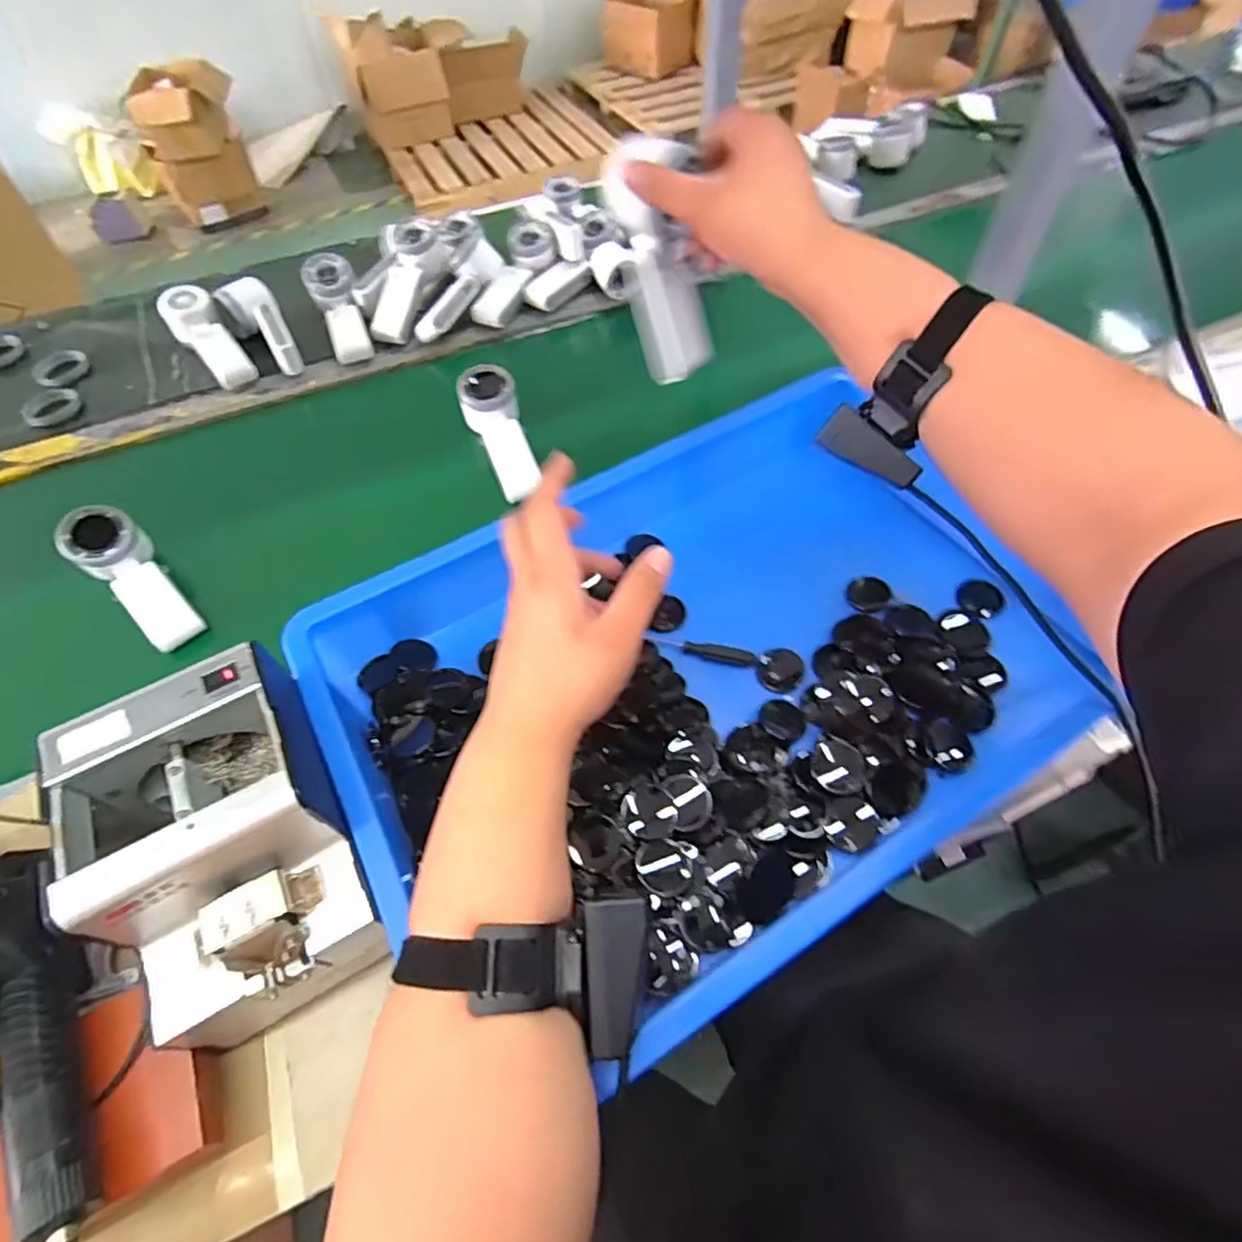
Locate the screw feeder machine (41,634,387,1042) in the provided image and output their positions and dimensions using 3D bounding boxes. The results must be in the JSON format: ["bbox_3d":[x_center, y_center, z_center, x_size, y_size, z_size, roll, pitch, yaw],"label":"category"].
[{"bbox_3d":[-0.237,0.135,0.391,0.128,0.127,0.185,-26,58,-15],"label":"screw feeder machine"}]

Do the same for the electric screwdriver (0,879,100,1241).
[{"bbox_3d":[-0.326,0.239,0.355,0.037,0.030,0.211,-29,59,-16],"label":"electric screwdriver"}]

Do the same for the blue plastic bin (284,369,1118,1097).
[{"bbox_3d":[0.052,0.056,0.522,0.499,0.181,0.376,-27,58,-15],"label":"blue plastic bin"}]

